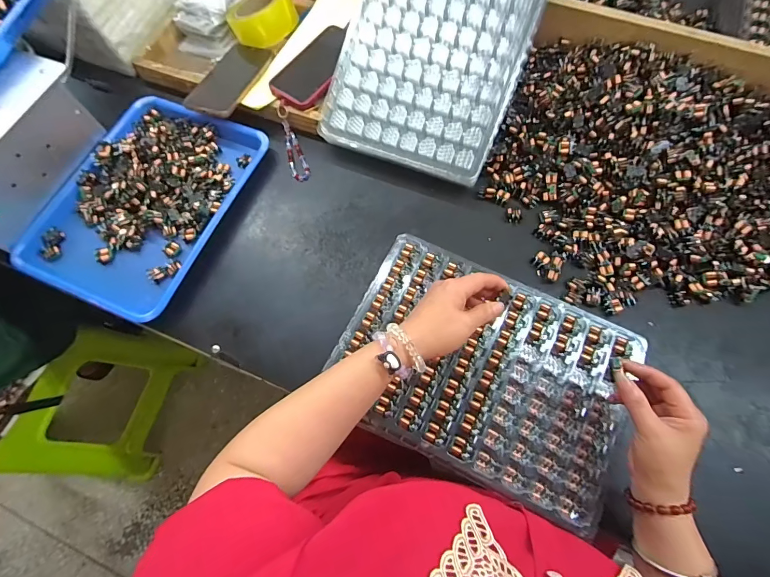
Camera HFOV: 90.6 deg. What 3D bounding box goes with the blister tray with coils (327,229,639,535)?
[{"bbox_3d":[0.118,0.093,0.464,0.338,0.015,0.243,23,73,10],"label":"blister tray with coils"}]

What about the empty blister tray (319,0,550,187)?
[{"bbox_3d":[0.072,-0.351,0.547,0.259,0.023,0.350,20,96,8],"label":"empty blister tray"}]

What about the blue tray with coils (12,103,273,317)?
[{"bbox_3d":[-0.357,-0.135,0.568,0.245,0.047,0.324,21,72,10],"label":"blue tray with coils"}]

